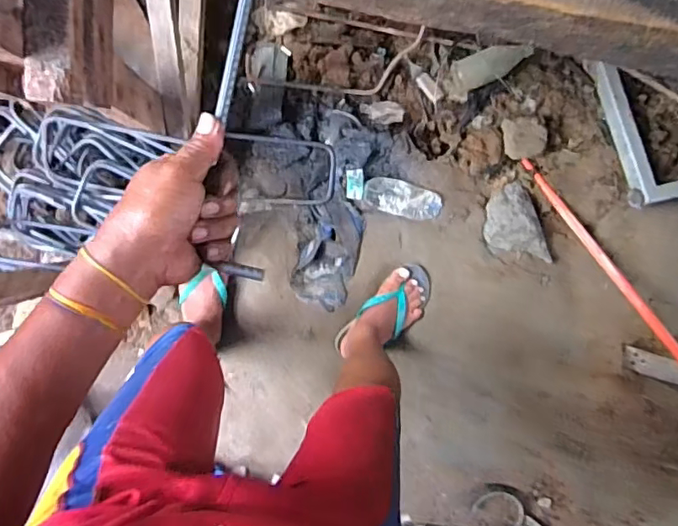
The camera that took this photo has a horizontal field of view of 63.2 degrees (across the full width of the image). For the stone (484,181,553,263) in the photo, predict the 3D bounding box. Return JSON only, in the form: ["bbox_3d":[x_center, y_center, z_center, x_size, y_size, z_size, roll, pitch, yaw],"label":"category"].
[{"bbox_3d":[0.370,-0.078,1.184,0.116,0.050,0.181,-17,89,15],"label":"stone"}]

